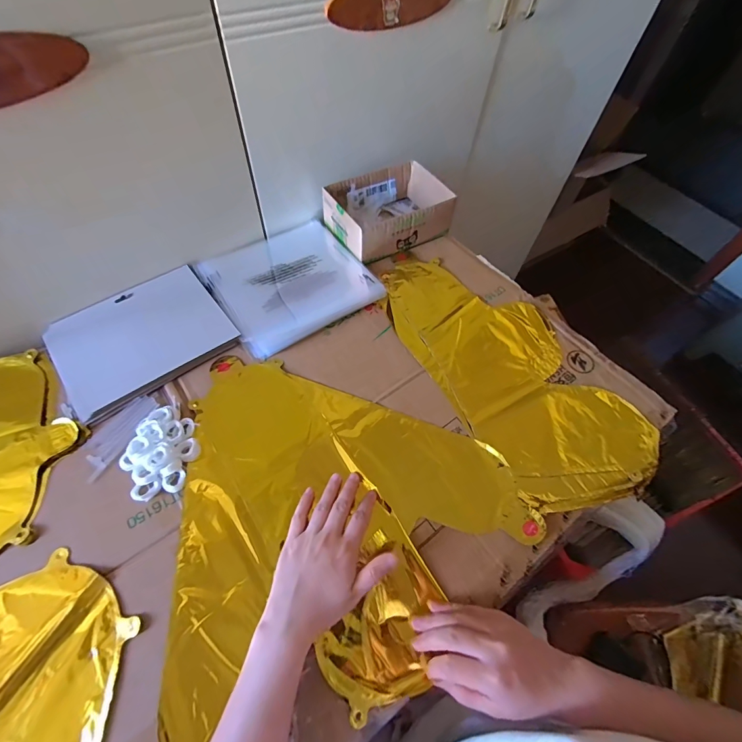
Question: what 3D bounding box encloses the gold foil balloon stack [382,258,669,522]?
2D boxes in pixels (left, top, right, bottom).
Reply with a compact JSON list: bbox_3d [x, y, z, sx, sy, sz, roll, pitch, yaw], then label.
[{"bbox_3d":[0.182,-0.018,0.510,0.202,0.015,0.411,-26,64,-18],"label":"gold foil balloon stack"}]

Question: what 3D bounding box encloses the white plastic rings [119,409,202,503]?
[{"bbox_3d":[-0.232,0.090,0.414,0.071,0.024,0.098,15,59,5],"label":"white plastic rings"}]

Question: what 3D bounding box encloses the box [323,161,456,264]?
[{"bbox_3d":[0.025,-0.267,0.619,0.179,0.062,0.136,-25,64,-17],"label":"box"}]

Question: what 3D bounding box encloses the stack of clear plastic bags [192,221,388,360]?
[{"bbox_3d":[-0.120,-0.140,0.565,0.219,0.013,0.202,-31,66,-20],"label":"stack of clear plastic bags"}]

